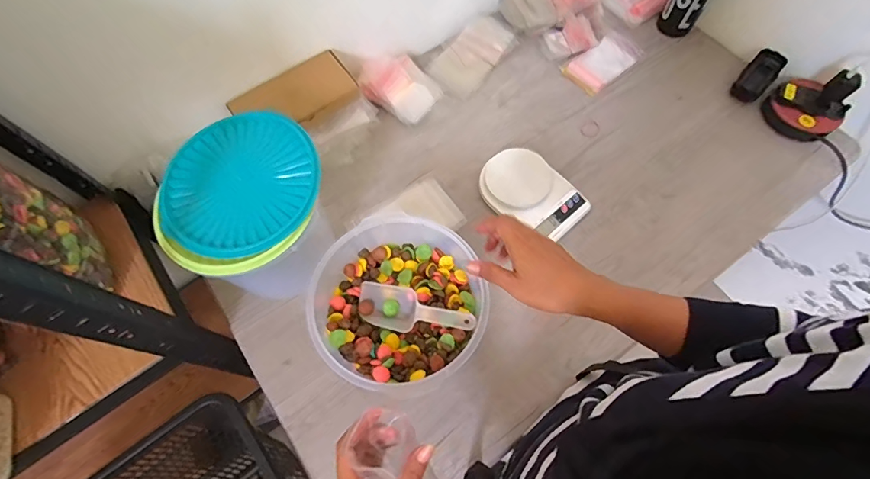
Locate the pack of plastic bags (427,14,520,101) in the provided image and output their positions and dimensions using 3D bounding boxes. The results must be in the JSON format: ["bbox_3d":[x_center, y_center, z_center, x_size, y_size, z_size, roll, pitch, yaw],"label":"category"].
[{"bbox_3d":[0.079,-0.377,0.876,0.099,0.029,0.189,38,73,16],"label":"pack of plastic bags"}]

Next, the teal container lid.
[{"bbox_3d":[-0.259,-0.077,0.564,0.202,0.026,0.196,-1,67,1],"label":"teal container lid"}]

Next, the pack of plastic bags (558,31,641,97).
[{"bbox_3d":[0.341,-0.361,0.868,0.160,0.016,0.084,-37,71,-13],"label":"pack of plastic bags"}]

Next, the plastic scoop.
[{"bbox_3d":[-0.026,0.090,0.543,0.153,0.036,0.056,9,67,22],"label":"plastic scoop"}]

